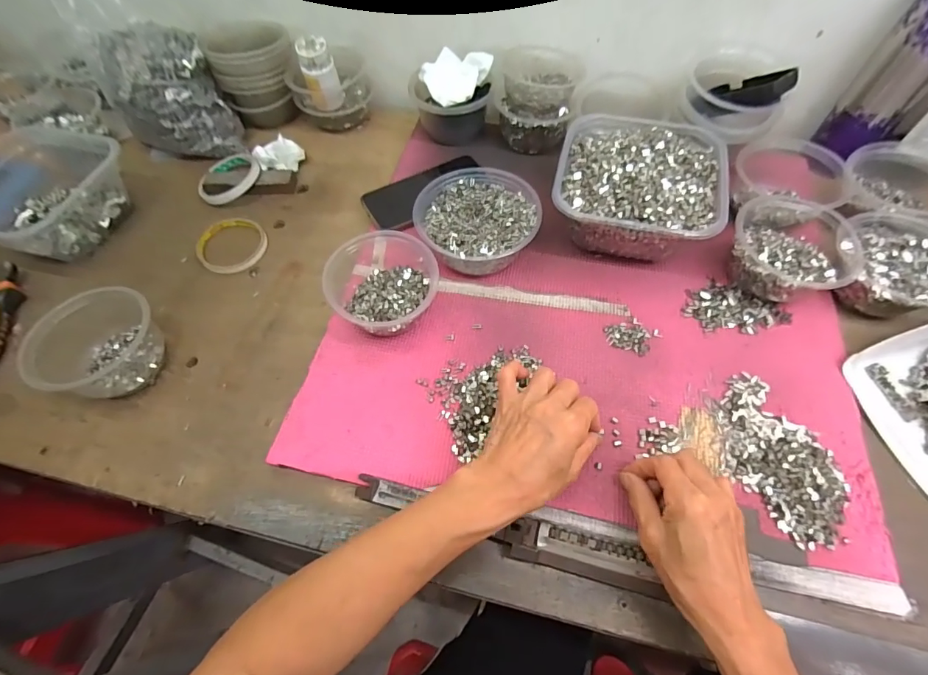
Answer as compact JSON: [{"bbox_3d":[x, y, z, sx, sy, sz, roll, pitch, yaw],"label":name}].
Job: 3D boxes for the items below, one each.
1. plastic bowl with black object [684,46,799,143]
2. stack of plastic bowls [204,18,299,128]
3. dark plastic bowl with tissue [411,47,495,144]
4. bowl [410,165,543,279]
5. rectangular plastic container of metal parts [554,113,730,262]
[{"bbox_3d":[0.311,-0.283,0.509,0.104,0.069,0.100,-18,61,-8],"label":"plastic bowl with black object"},{"bbox_3d":[-0.300,-0.388,0.647,0.107,0.105,0.105,-3,62,1],"label":"stack of plastic bowls"},{"bbox_3d":[-0.018,-0.320,0.596,0.108,0.091,0.086,3,62,5],"label":"dark plastic bowl with tissue"},{"bbox_3d":[0.015,-0.130,0.502,0.130,0.056,0.129,-1,62,3],"label":"bowl"},{"bbox_3d":[0.194,-0.171,0.501,0.172,0.081,0.176,13,63,10],"label":"rectangular plastic container of metal parts"}]

